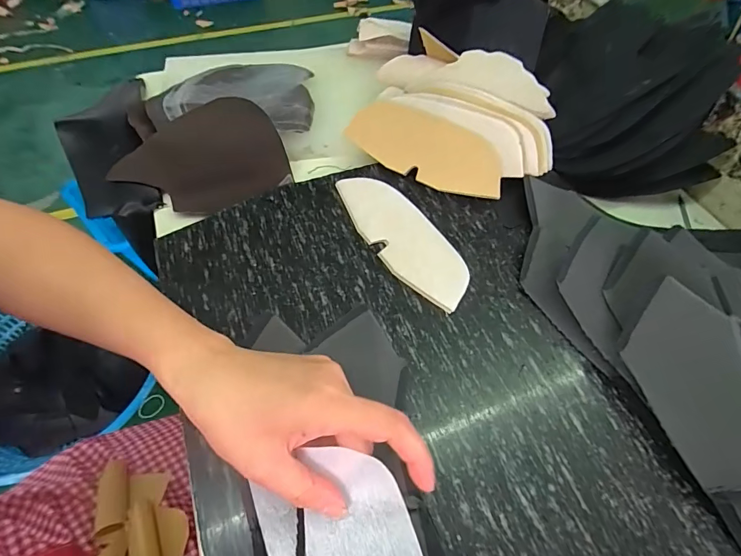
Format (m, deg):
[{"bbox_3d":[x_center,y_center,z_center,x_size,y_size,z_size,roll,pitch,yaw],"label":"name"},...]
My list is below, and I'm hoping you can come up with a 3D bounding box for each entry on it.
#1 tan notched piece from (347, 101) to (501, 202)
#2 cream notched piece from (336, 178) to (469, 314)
[{"bbox_3d":[0.055,-0.132,0.412,0.166,0.010,0.063,29,103,17],"label":"tan notched piece"},{"bbox_3d":[0.029,-0.040,0.369,0.062,0.008,0.164,-29,62,-20],"label":"cream notched piece"}]

